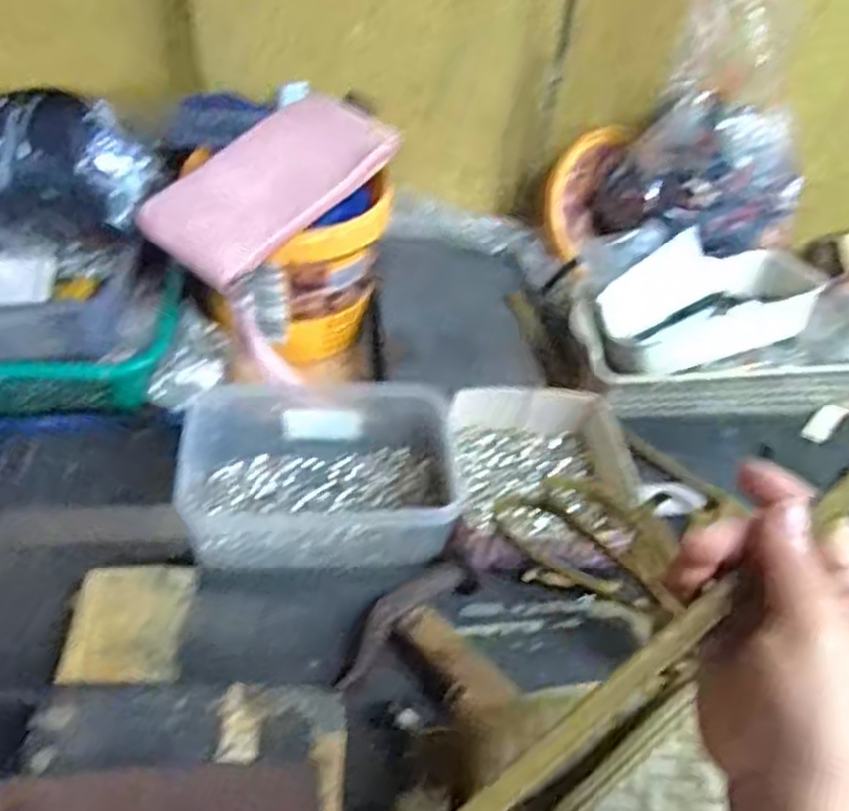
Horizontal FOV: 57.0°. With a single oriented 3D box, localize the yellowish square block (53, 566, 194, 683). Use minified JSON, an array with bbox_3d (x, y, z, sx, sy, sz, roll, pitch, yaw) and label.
[{"bbox_3d":[-0.192,0.144,0.513,0.074,0.017,0.087,1,46,-6],"label":"yellowish square block"}]

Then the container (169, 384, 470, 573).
[{"bbox_3d":[-0.077,0.043,0.598,0.197,0.069,0.159,-1,46,-8],"label":"container"}]

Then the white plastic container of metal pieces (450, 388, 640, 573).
[{"bbox_3d":[0.088,0.059,0.607,0.135,0.060,0.154,1,46,-7],"label":"white plastic container of metal pieces"}]

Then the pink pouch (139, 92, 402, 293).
[{"bbox_3d":[-0.131,-0.193,0.666,0.112,0.025,0.210,38,66,17],"label":"pink pouch"}]

